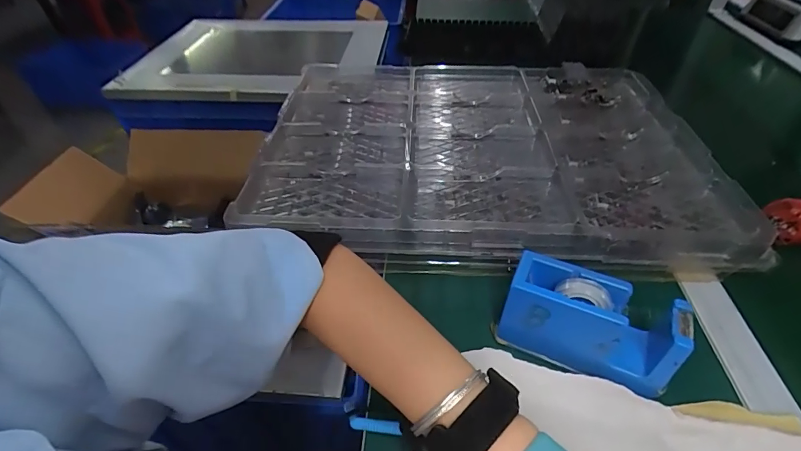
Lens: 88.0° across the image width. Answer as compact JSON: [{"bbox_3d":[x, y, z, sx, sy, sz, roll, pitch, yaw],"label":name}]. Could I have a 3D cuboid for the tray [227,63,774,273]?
[{"bbox_3d":[0.102,-0.117,0.557,0.550,0.035,0.423,0,43,2],"label":"tray"}]

